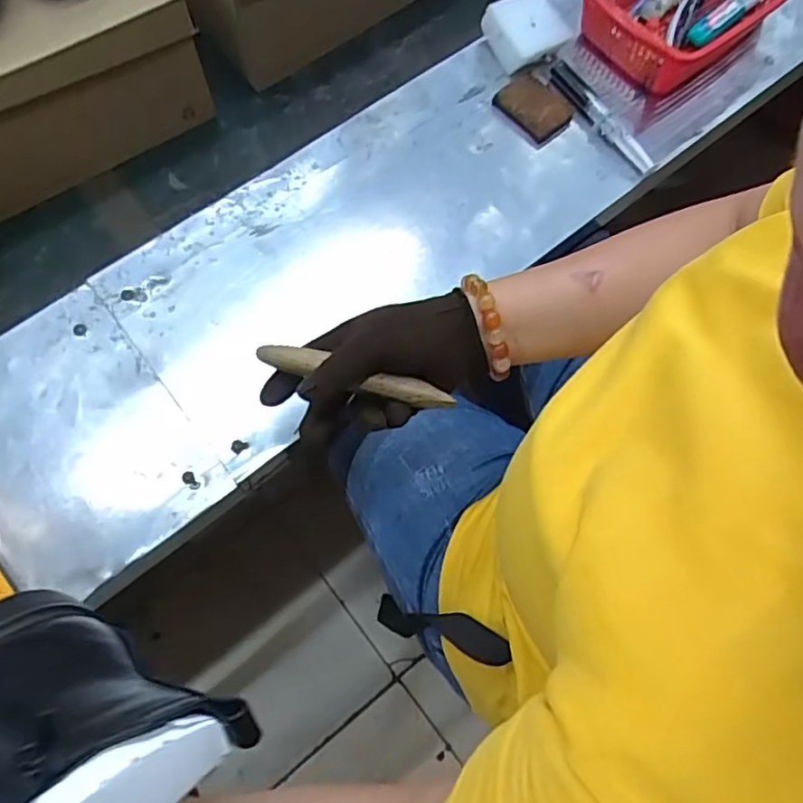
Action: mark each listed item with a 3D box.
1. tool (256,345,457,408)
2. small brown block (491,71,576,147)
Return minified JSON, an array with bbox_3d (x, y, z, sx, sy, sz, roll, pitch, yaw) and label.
[{"bbox_3d":[-0.031,-0.016,0.419,0.134,0.016,0.014,16,66,3],"label":"tool"},{"bbox_3d":[0.128,-0.287,0.623,0.053,0.014,0.074,-31,71,-15],"label":"small brown block"}]

